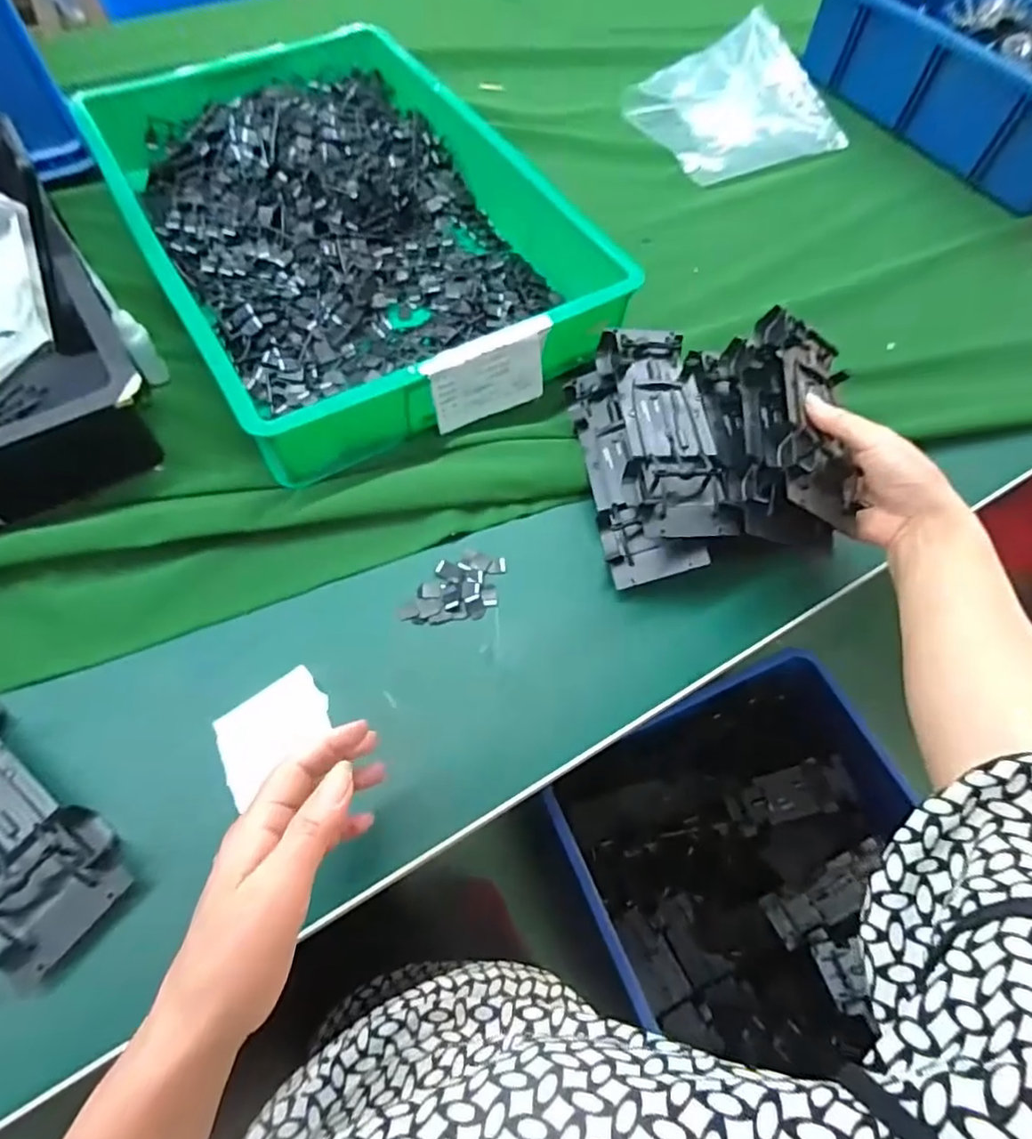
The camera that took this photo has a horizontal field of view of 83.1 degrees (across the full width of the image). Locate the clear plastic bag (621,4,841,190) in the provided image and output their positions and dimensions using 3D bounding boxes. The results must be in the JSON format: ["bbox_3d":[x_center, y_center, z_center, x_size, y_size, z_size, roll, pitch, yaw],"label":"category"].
[{"bbox_3d":[0.279,-0.598,0.740,0.220,0.060,0.201,-25,65,-15],"label":"clear plastic bag"}]

